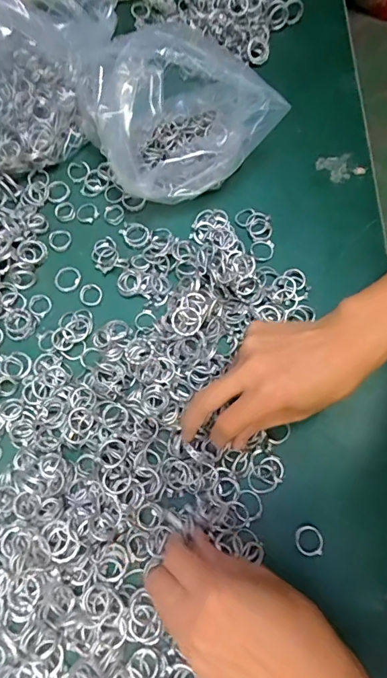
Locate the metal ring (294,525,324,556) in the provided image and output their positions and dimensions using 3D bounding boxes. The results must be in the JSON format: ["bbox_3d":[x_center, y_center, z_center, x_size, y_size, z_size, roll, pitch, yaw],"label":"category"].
[{"bbox_3d":[0.085,0.147,0.336,0.021,0.006,0.020,-1,70,2],"label":"metal ring"}]

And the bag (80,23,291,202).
[{"bbox_3d":[-0.014,-0.196,0.411,0.142,0.101,0.123,-34,72,-10],"label":"bag"}]

